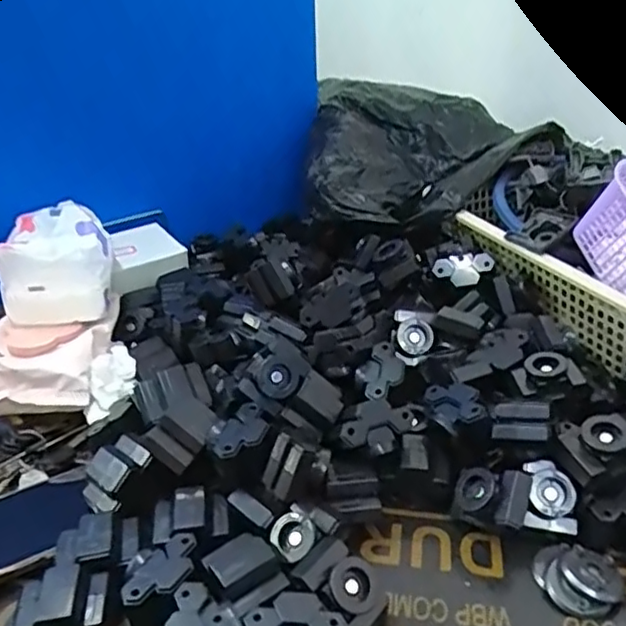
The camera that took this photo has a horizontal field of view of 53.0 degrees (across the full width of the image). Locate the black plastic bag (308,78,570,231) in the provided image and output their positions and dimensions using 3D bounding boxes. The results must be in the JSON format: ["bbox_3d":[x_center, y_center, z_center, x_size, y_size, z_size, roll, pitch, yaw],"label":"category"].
[{"bbox_3d":[0.131,-0.219,0.805,0.276,0.096,0.326,-4,31,-2],"label":"black plastic bag"}]

